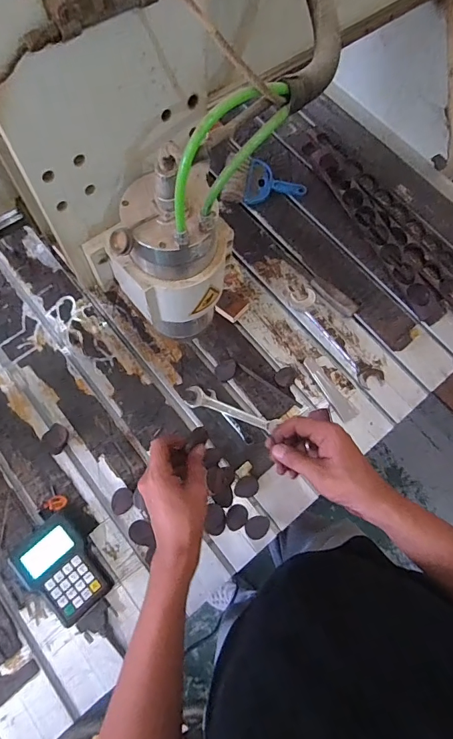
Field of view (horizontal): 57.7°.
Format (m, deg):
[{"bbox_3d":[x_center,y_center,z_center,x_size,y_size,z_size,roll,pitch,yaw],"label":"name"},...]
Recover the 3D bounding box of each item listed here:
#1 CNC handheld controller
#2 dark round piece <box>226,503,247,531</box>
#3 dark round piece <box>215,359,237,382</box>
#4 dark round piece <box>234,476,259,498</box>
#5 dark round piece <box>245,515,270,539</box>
[{"bbox_3d":[-0.260,0.316,0.652,0.100,0.038,0.147,-39,77,-14],"label":"CNC handheld controller"},{"bbox_3d":[0.018,0.252,0.704,0.039,0.017,0.039,1,71,-2],"label":"dark round piece"},{"bbox_3d":[0.000,0.001,0.788,0.044,0.007,0.035,-34,76,-13],"label":"dark round piece"},{"bbox_3d":[0.036,0.206,0.722,0.043,0.008,0.035,-24,74,-10],"label":"dark round piece"},{"bbox_3d":[0.053,0.268,0.698,0.037,0.009,0.038,1,71,-2],"label":"dark round piece"}]

